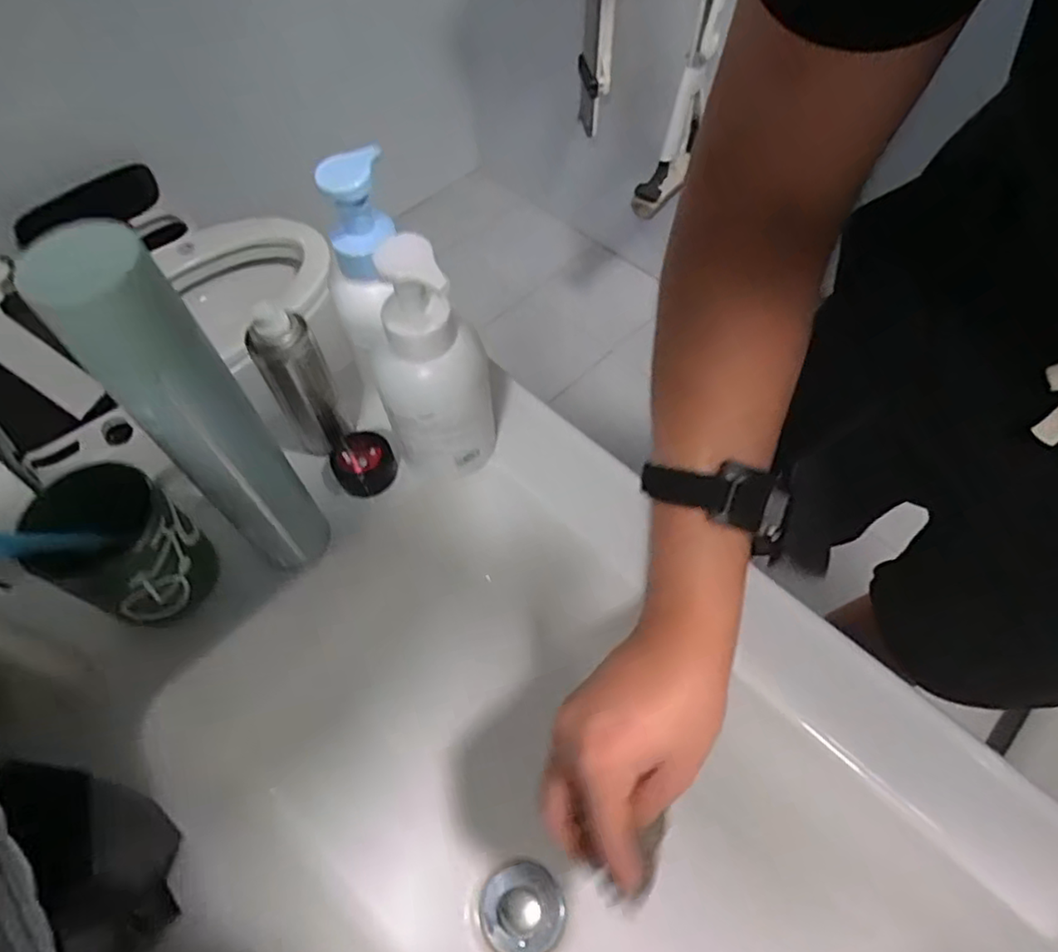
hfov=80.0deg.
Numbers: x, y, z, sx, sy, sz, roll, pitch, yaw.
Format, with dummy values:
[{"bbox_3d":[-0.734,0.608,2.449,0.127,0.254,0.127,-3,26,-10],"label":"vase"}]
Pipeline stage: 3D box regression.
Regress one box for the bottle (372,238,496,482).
[{"bbox_3d":[-0.063,-0.065,0.429,0.074,0.190,0.050,3,58,2],"label":"bottle"}]

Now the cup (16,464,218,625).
[{"bbox_3d":[-0.264,0.045,0.409,0.081,0.077,0.078,36,64,20],"label":"cup"}]

